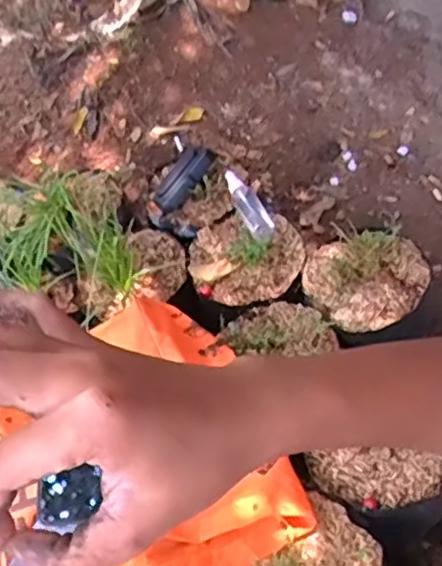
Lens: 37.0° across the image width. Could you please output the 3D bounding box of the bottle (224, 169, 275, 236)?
[{"bbox_3d":[0.040,-0.111,0.918,0.031,0.030,0.130,-16,44,-11],"label":"bottle"}]

